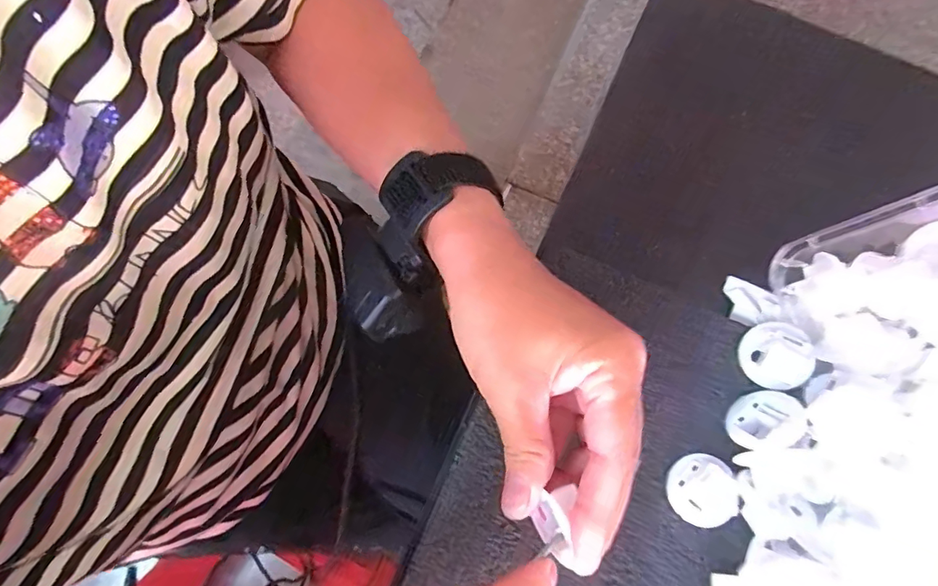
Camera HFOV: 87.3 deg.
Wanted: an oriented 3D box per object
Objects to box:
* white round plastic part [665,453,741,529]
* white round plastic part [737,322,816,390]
[{"bbox_3d":[0.113,0.096,0.239,0.031,0.004,0.032,-1,75,18],"label":"white round plastic part"},{"bbox_3d":[0.153,0.032,0.246,0.032,0.004,0.032,-5,79,31],"label":"white round plastic part"}]

